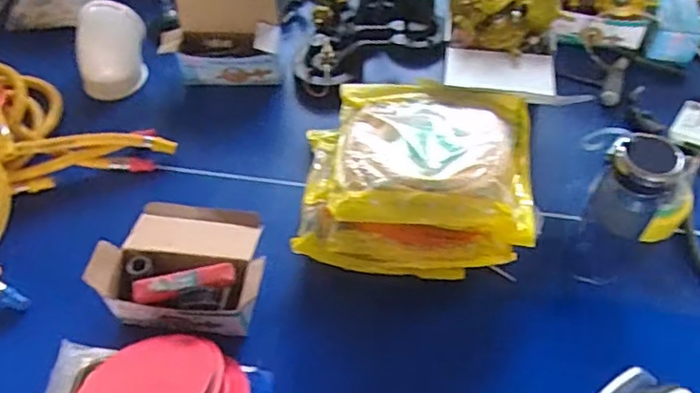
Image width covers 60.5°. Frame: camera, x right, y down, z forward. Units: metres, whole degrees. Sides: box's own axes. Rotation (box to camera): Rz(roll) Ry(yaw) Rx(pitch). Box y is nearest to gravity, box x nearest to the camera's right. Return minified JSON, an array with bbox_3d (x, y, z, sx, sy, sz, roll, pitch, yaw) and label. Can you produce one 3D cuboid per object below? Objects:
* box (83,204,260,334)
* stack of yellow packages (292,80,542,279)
[{"bbox_3d":[-0.220,0.090,0.813,0.213,0.090,0.169,0,49,1],"label":"box"},{"bbox_3d":[0.095,-0.028,0.861,0.328,0.157,0.260,0,49,1],"label":"stack of yellow packages"}]

